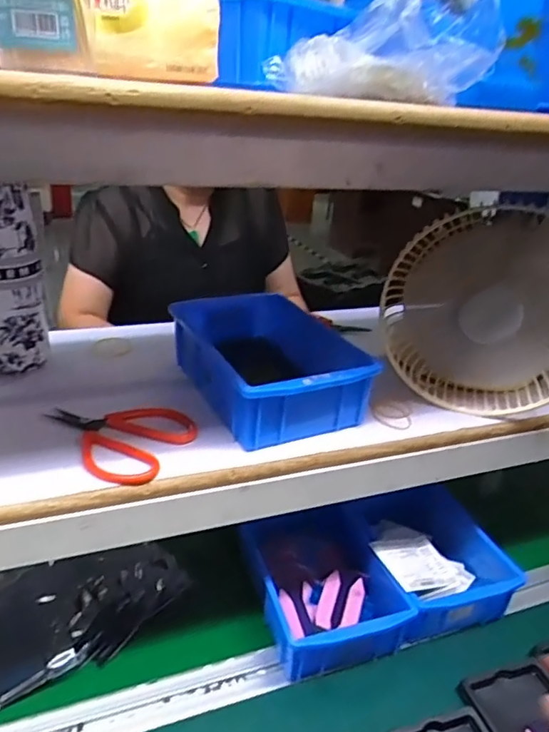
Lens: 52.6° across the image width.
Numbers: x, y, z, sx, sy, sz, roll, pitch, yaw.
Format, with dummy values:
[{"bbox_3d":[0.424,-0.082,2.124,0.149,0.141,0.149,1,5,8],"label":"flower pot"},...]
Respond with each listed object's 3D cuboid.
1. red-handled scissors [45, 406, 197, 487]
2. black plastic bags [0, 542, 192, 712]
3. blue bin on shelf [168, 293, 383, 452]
[{"bbox_3d":[-0.135,0.056,0.458,0.117,0.017,0.086,13,26,18],"label":"red-handled scissors"},{"bbox_3d":[-0.201,0.241,0.566,0.211,0.049,0.122,-11,29,-31],"label":"black plastic bags"},{"bbox_3d":[-0.006,-0.004,0.533,0.130,0.068,0.192,-9,28,-27],"label":"blue bin on shelf"}]

